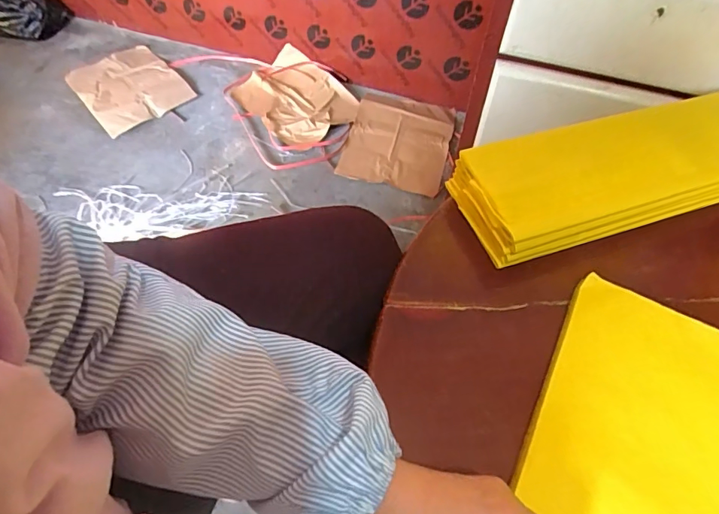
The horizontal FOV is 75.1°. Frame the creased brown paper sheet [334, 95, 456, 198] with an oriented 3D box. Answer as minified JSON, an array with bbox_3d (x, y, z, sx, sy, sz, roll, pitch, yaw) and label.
[{"bbox_3d":[0.107,-0.316,1.276,0.269,0.019,0.319,15,65,5],"label":"creased brown paper sheet"}]

